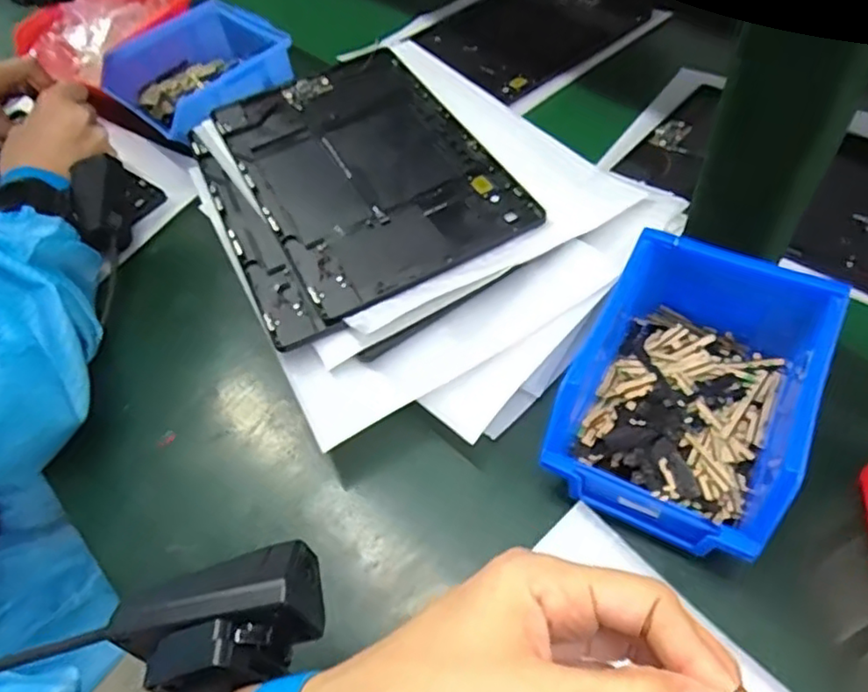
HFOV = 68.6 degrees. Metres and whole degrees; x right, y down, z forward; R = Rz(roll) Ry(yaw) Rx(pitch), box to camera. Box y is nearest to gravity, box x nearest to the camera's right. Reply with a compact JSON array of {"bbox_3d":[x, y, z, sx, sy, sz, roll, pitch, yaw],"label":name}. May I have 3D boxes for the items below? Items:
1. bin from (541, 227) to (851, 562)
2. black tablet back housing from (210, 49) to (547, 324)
[{"bbox_3d":[0.130,0.022,0.331,0.108,0.074,0.145,22,58,20],"label":"bin"},{"bbox_3d":[-0.047,-0.125,0.445,0.153,0.006,0.235,-27,58,-12],"label":"black tablet back housing"}]

